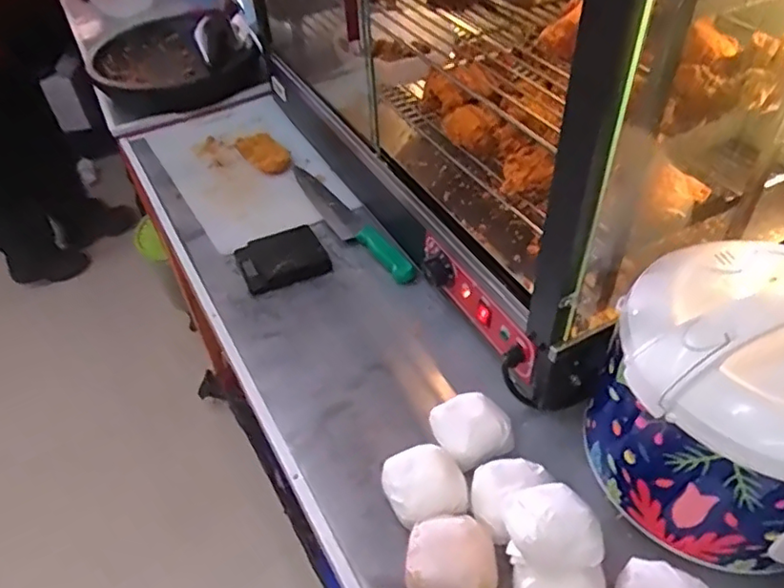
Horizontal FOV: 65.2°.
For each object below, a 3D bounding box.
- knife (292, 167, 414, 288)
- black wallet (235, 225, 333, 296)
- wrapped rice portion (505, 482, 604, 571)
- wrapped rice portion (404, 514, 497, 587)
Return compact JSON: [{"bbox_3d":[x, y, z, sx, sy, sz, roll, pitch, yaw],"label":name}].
[{"bbox_3d":[-0.077,-0.122,1.004,0.048,0.023,0.358,-27,49,-20],"label":"knife"},{"bbox_3d":[-0.165,-0.051,0.925,0.124,0.028,0.100,-21,47,-15],"label":"black wallet"},{"bbox_3d":[0.141,0.208,0.548,0.071,0.055,0.072,-3,45,3],"label":"wrapped rice portion"},{"bbox_3d":[0.054,0.248,0.576,0.081,0.058,0.073,-3,45,2],"label":"wrapped rice portion"}]

